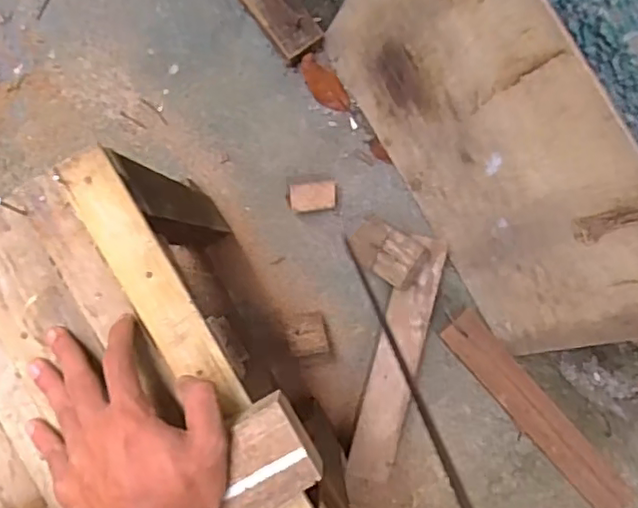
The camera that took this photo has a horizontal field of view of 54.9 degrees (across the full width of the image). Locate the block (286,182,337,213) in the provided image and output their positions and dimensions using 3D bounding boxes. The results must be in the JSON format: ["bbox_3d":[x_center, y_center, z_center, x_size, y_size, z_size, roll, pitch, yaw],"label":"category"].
[{"bbox_3d":[-0.009,-0.073,0.819,0.065,0.046,0.036,-3,90,-2],"label":"block"}]

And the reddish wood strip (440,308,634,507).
[{"bbox_3d":[0.282,0.208,0.790,0.056,0.017,0.320,-40,91,-1],"label":"reddish wood strip"}]

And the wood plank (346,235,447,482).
[{"bbox_3d":[0.103,0.134,0.786,0.061,0.024,0.312,13,90,-2],"label":"wood plank"}]

